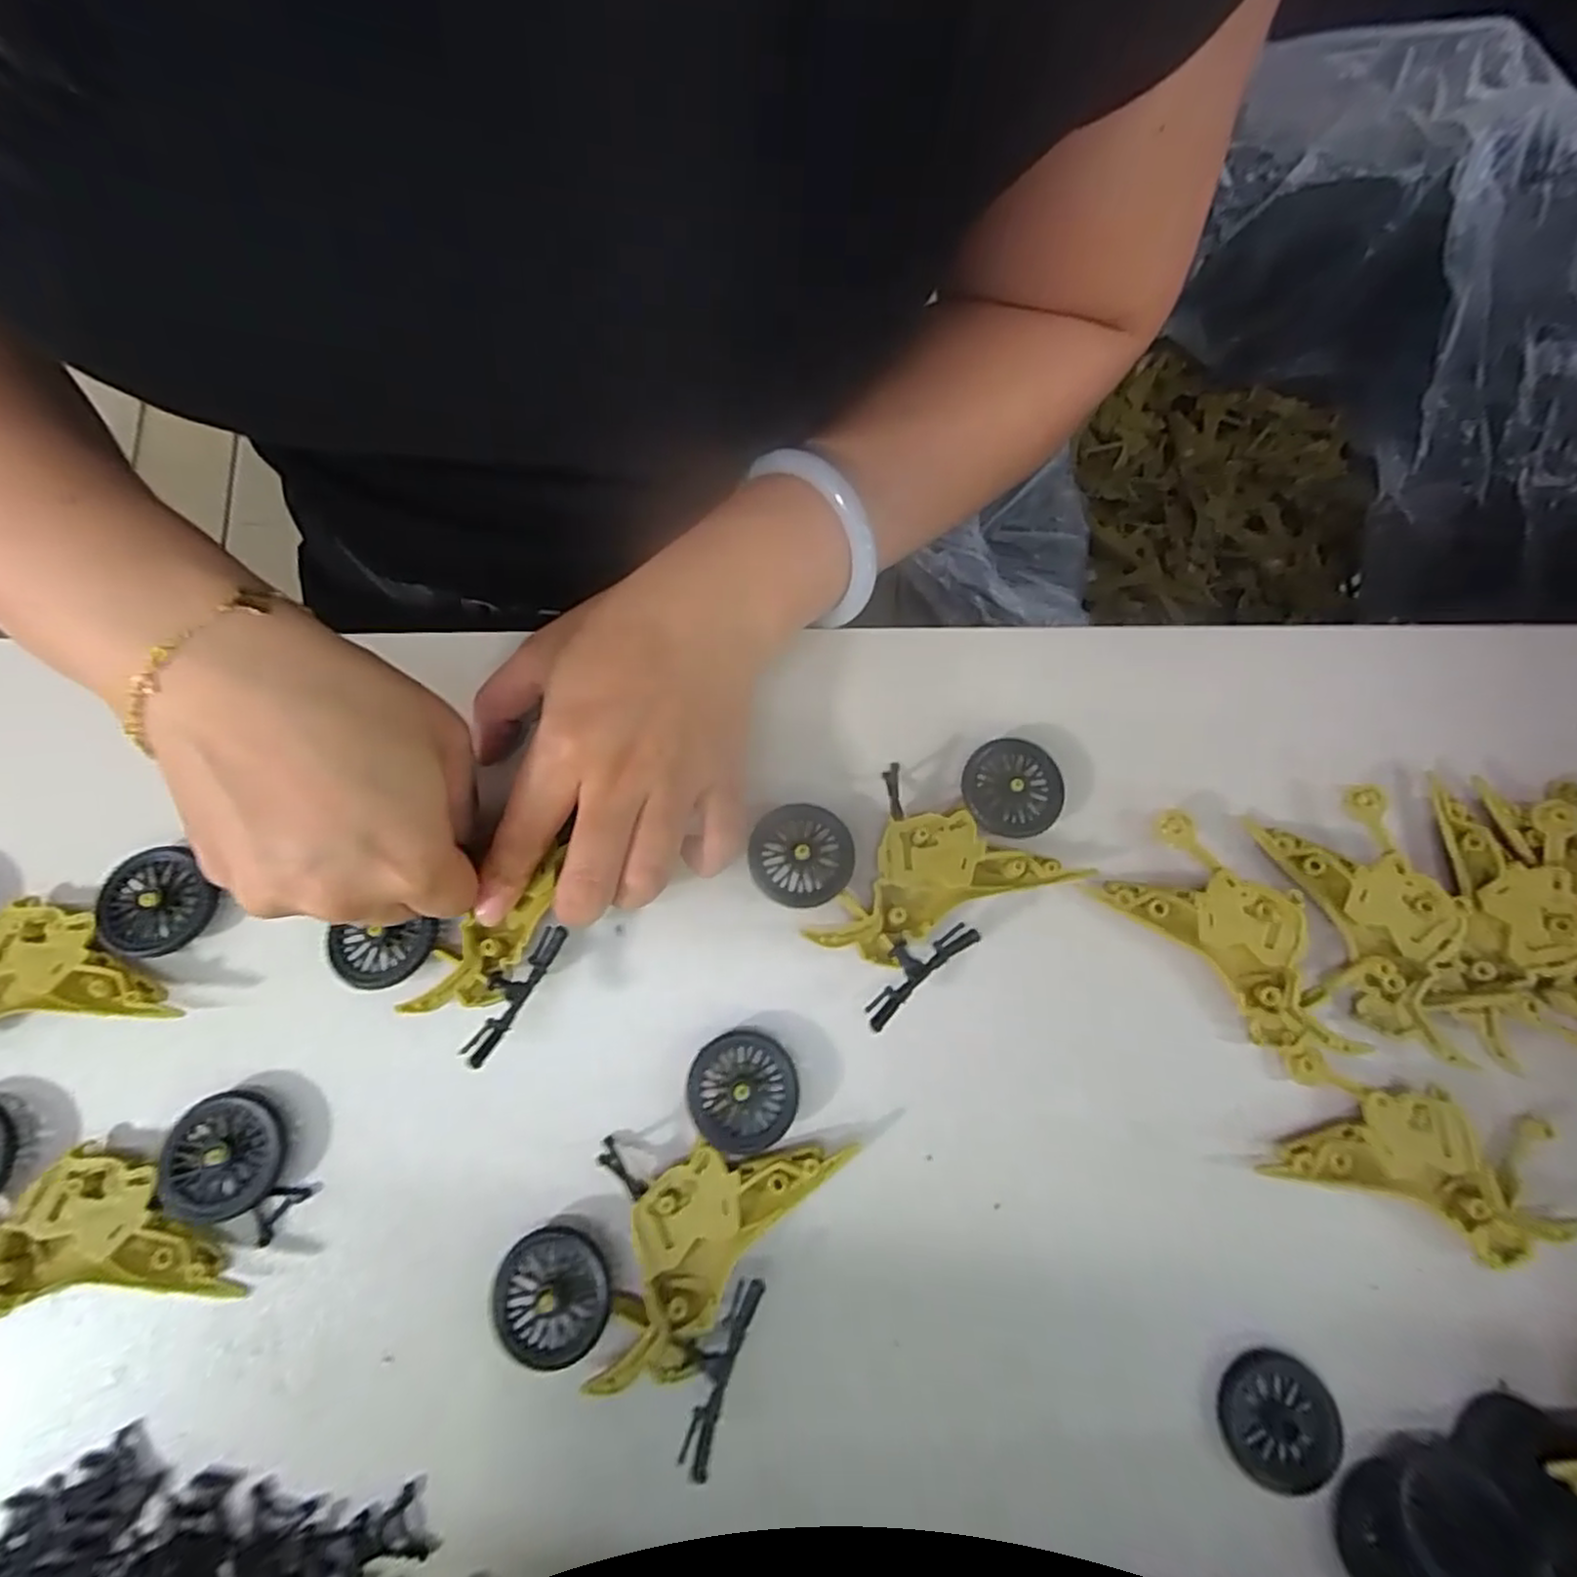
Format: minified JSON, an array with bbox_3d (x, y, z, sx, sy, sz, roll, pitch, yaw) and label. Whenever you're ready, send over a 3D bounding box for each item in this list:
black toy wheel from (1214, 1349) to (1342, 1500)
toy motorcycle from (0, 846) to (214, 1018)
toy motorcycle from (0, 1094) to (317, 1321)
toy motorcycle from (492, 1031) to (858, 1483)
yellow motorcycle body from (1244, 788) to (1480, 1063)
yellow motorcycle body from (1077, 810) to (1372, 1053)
[{"bbox_3d":[0.156,0.202,0.227,0.032,0.011,0.035,1,79,-3],"label":"black toy wheel"},{"bbox_3d":[-0.262,0.055,0.246,0.116,0.015,0.061,-3,79,-4],"label":"toy motorcycle"},{"bbox_3d":[-0.225,0.134,0.229,0.118,0.014,0.060,0,79,-3],"label":"toy motorcycle"},{"bbox_3d":[-0.034,0.136,0.231,0.075,0.020,0.111,29,76,7],"label":"toy motorcycle"},{"bbox_3d":[0.205,0.047,0.254,0.051,0.018,0.092,-3,79,-4],"label":"yellow motorcycle body"},{"bbox_3d":[0.160,0.054,0.254,0.041,0.014,0.091,-44,84,-10],"label":"yellow motorcycle body"}]

